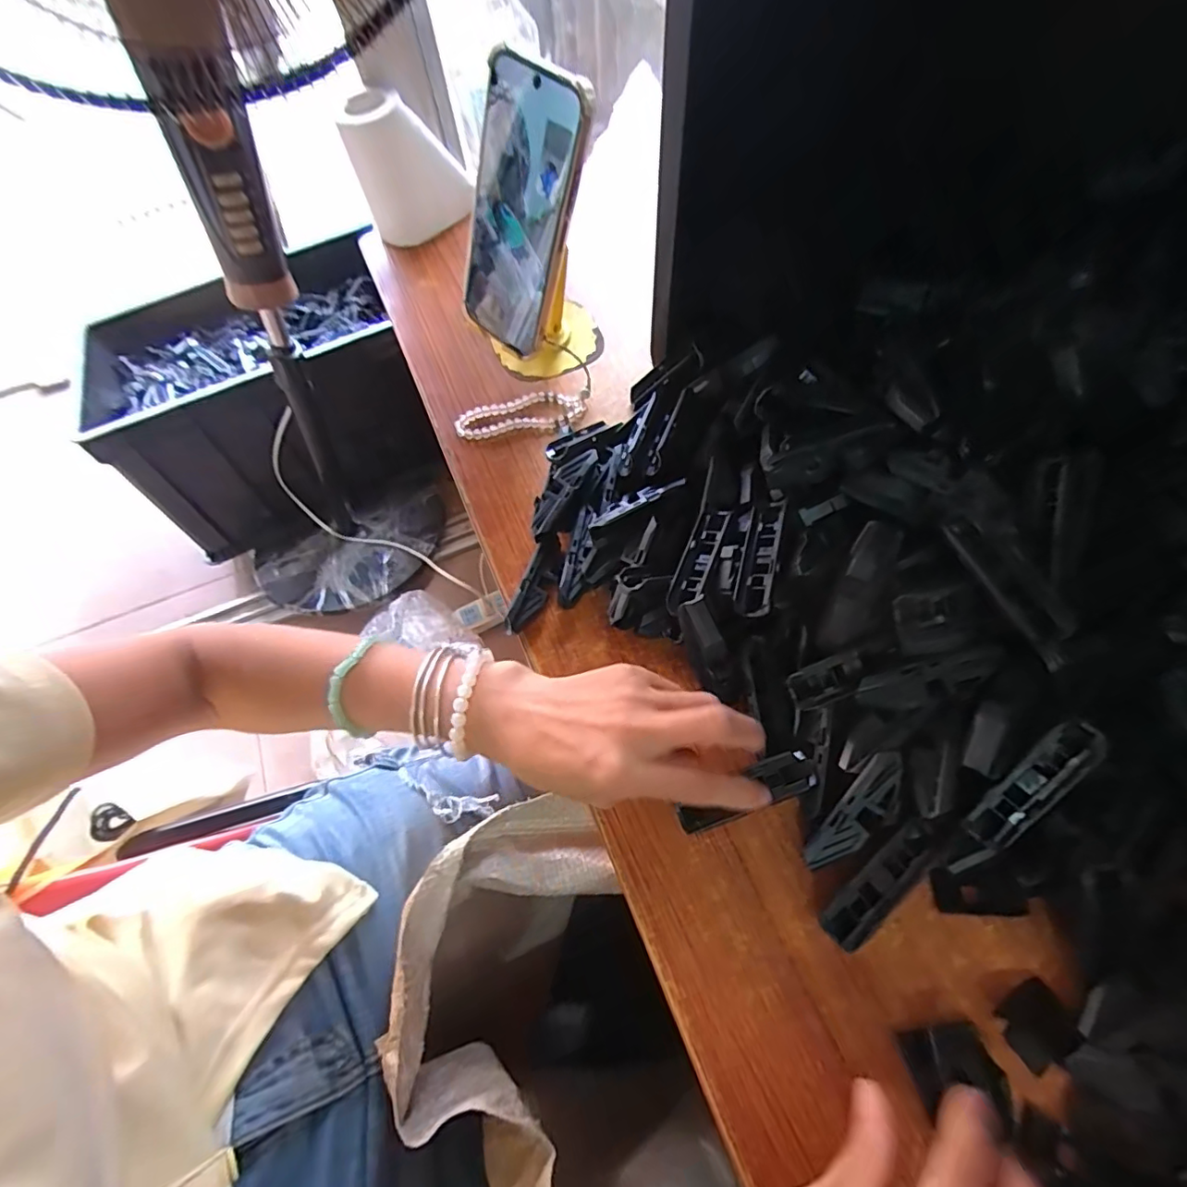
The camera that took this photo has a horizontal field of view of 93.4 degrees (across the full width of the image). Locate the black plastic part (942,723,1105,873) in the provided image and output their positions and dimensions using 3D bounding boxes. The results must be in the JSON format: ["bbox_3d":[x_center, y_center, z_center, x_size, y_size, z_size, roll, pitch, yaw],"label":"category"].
[{"bbox_3d":[0.206,0.099,0.272,0.021,0.016,0.091,42,103,21],"label":"black plastic part"}]

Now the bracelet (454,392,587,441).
[{"bbox_3d":[-0.058,-0.145,0.449,0.101,0.011,0.038,-4,63,2],"label":"bracelet"}]

